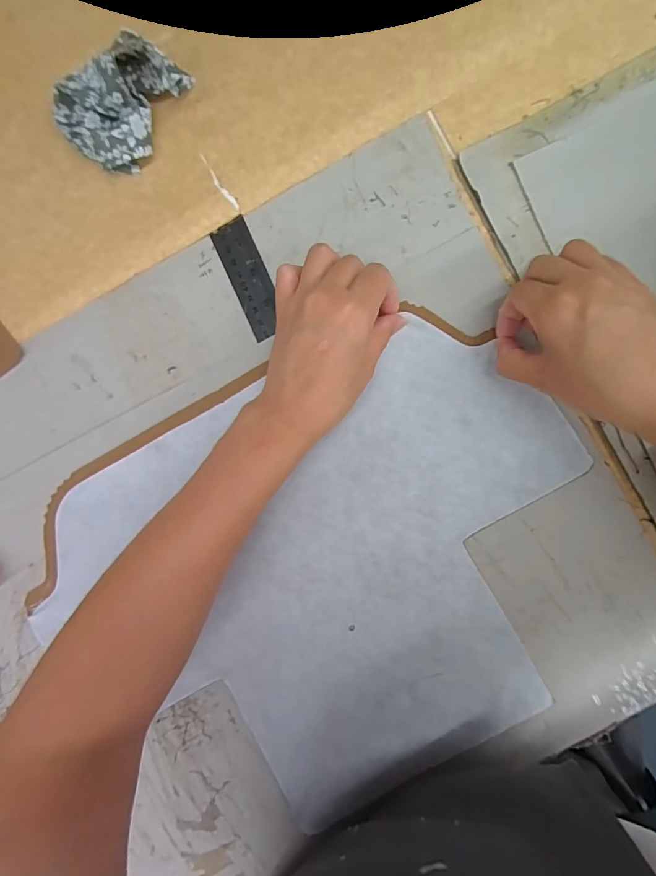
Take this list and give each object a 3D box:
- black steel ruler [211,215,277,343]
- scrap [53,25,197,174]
[{"bbox_3d":[-0.059,-0.120,0.306,0.029,0.004,0.089,-24,90,2],"label":"black steel ruler"},{"bbox_3d":[-0.146,-0.241,0.280,0.067,0.047,0.090,43,92,1],"label":"scrap"}]

